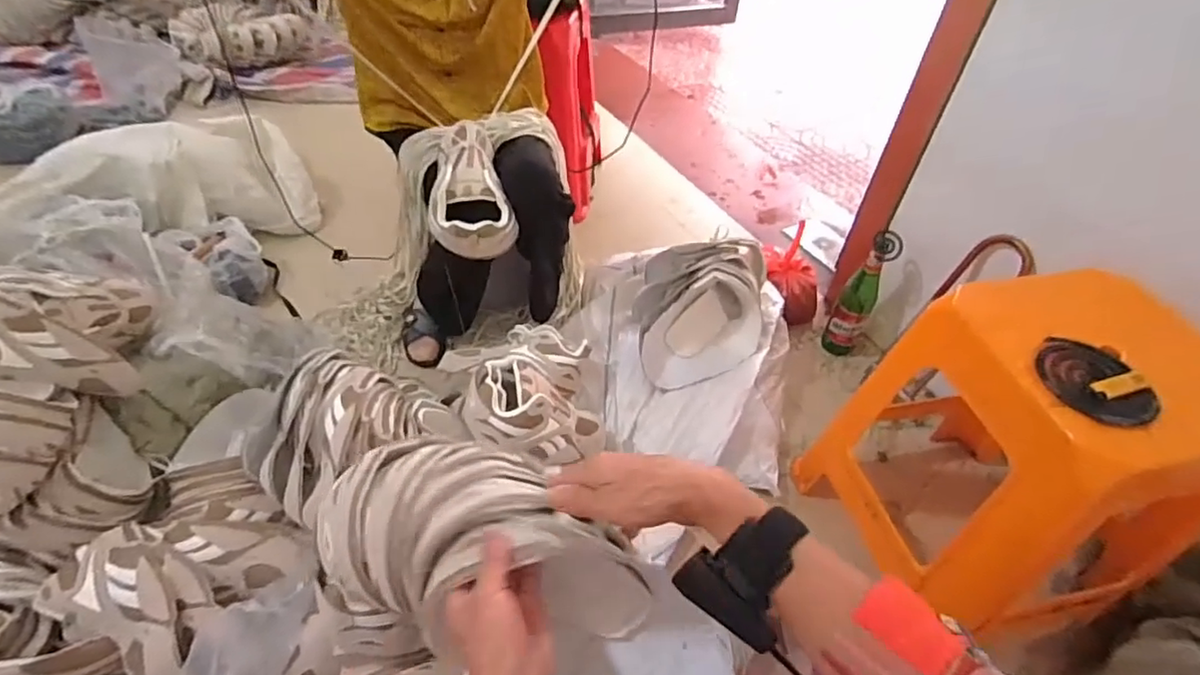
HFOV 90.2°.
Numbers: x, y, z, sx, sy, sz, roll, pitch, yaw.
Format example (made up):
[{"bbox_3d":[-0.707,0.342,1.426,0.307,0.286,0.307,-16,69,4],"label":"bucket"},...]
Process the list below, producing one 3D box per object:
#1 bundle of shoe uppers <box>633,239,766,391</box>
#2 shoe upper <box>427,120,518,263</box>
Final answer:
[{"bbox_3d":[0.199,-0.054,1.187,0.246,0.161,0.314,10,46,7],"label":"bundle of shoe uppers"},{"bbox_3d":[-0.224,-0.269,1.025,0.135,0.077,0.285,-6,65,-9],"label":"shoe upper"}]

